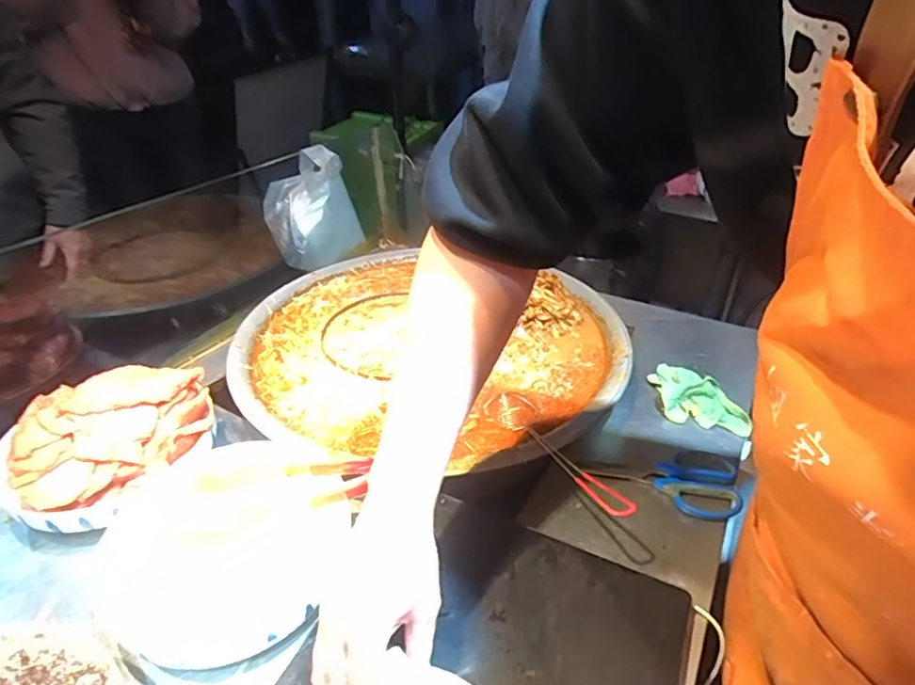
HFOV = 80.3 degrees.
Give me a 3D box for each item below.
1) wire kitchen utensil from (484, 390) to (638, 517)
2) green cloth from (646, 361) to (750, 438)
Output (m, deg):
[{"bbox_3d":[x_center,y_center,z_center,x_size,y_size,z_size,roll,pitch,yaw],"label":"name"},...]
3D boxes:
[{"bbox_3d":[0.103,0.117,0.607,0.052,0.024,0.281,-12,21,-16],"label":"wire kitchen utensil"},{"bbox_3d":[0.325,0.074,0.753,0.094,0.034,0.157,-17,37,-23],"label":"green cloth"}]

